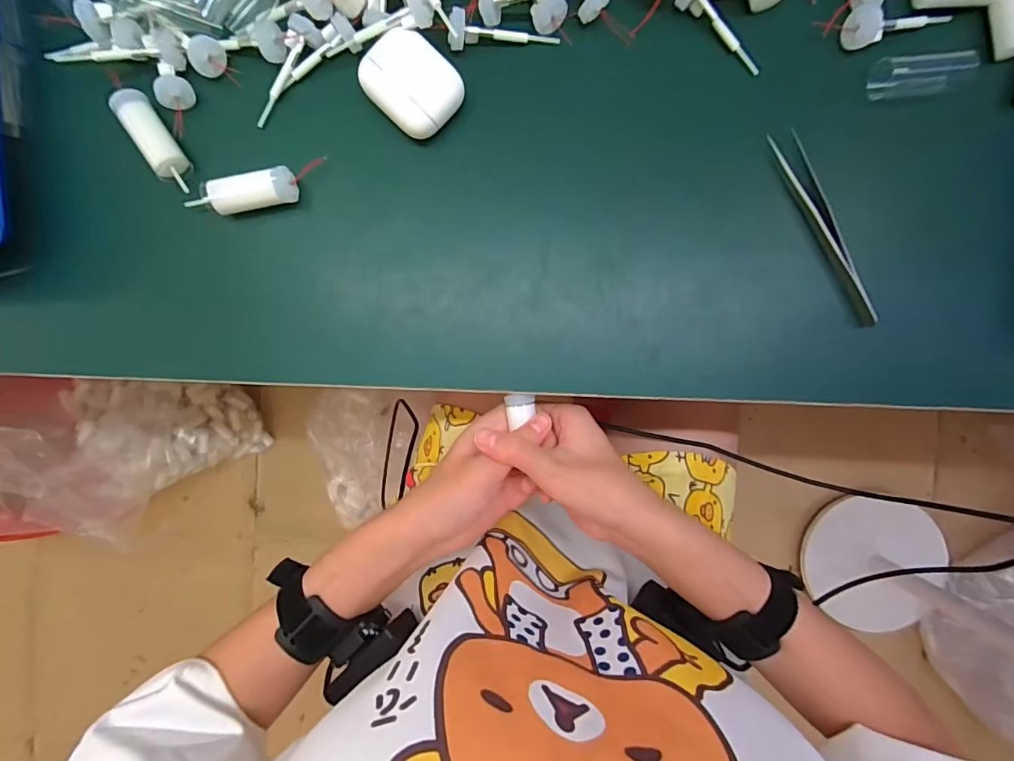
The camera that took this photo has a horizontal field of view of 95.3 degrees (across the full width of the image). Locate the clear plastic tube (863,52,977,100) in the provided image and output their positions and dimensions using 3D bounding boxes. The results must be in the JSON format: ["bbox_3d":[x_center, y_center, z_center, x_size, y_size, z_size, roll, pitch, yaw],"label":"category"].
[{"bbox_3d":[0.245,-0.181,0.271,0.050,0.022,0.018,-6,92,2],"label":"clear plastic tube"}]

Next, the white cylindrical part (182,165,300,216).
[{"bbox_3d":[-0.163,-0.114,0.286,0.065,0.022,0.020,-13,91,2],"label":"white cylindrical part"}]

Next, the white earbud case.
[{"bbox_3d":[-0.057,-0.178,0.277,0.046,0.018,0.057,-45,90,2],"label":"white earbud case"}]

